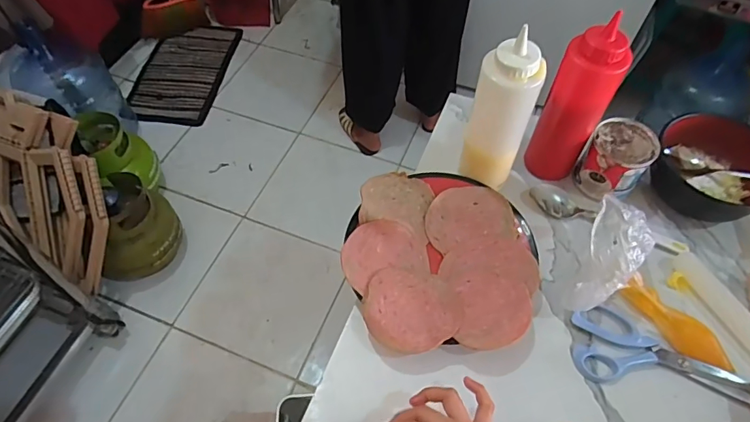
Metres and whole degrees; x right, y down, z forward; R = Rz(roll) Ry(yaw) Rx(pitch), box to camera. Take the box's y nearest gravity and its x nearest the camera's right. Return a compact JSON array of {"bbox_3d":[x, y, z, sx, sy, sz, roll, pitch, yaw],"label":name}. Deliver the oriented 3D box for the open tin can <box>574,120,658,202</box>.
[{"bbox_3d":[0.295,-0.062,0.587,0.072,0.077,0.070,0,55,0],"label":"open tin can"}]

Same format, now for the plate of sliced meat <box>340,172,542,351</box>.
[{"bbox_3d":[0.073,0.051,0.544,0.208,0.033,0.217,0,55,0],"label":"plate of sliced meat"}]

